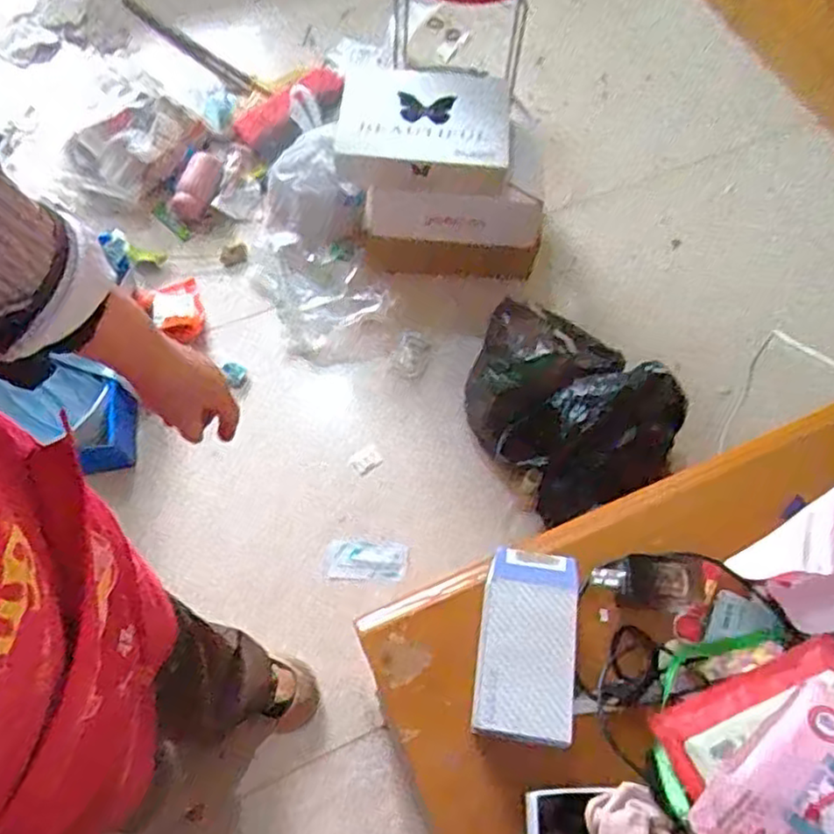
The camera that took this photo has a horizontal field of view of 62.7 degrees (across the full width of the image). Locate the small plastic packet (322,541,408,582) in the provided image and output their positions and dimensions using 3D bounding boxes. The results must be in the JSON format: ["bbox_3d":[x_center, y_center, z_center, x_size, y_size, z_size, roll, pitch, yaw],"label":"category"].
[{"bbox_3d":[-0.088,0.245,1.163,0.143,0.006,0.066,0,68,10],"label":"small plastic packet"}]

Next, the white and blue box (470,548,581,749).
[{"bbox_3d":[0.074,0.156,0.471,0.063,0.033,0.121,8,65,3],"label":"white and blue box"}]

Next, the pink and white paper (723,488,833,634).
[{"bbox_3d":[0.312,0.101,0.499,0.141,0.032,0.081,-28,69,-13],"label":"pink and white paper"}]

